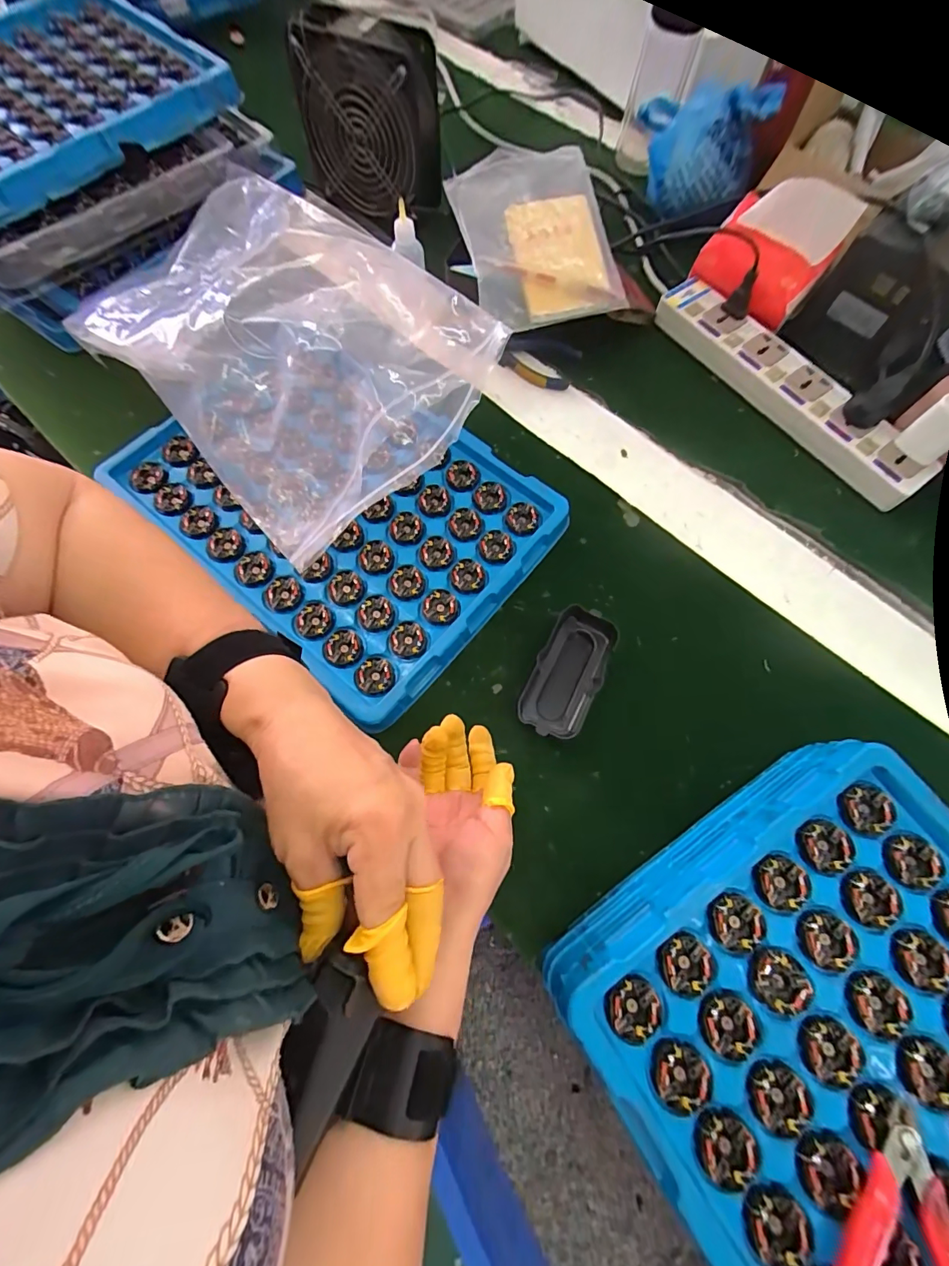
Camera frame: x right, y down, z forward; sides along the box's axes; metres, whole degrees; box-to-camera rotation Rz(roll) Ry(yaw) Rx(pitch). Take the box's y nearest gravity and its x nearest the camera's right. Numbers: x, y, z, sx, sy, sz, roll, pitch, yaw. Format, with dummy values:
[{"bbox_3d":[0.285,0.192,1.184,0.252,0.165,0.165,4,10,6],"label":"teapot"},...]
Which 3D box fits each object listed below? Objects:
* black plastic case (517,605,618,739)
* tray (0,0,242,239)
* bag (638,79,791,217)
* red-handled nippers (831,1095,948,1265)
[{"bbox_3d":[0.078,0.035,0.388,0.053,0.021,0.109,27,73,9],"label":"black plastic case"},{"bbox_3d":[-0.479,-0.549,0.486,0.292,0.034,0.372,39,75,12],"label":"tray"},{"bbox_3d":[0.277,-0.611,0.571,0.119,0.102,0.163,1,70,-2],"label":"bag"},{"bbox_3d":[0.218,0.309,0.230,0.080,0.016,0.115,15,71,5],"label":"red-handled nippers"}]

